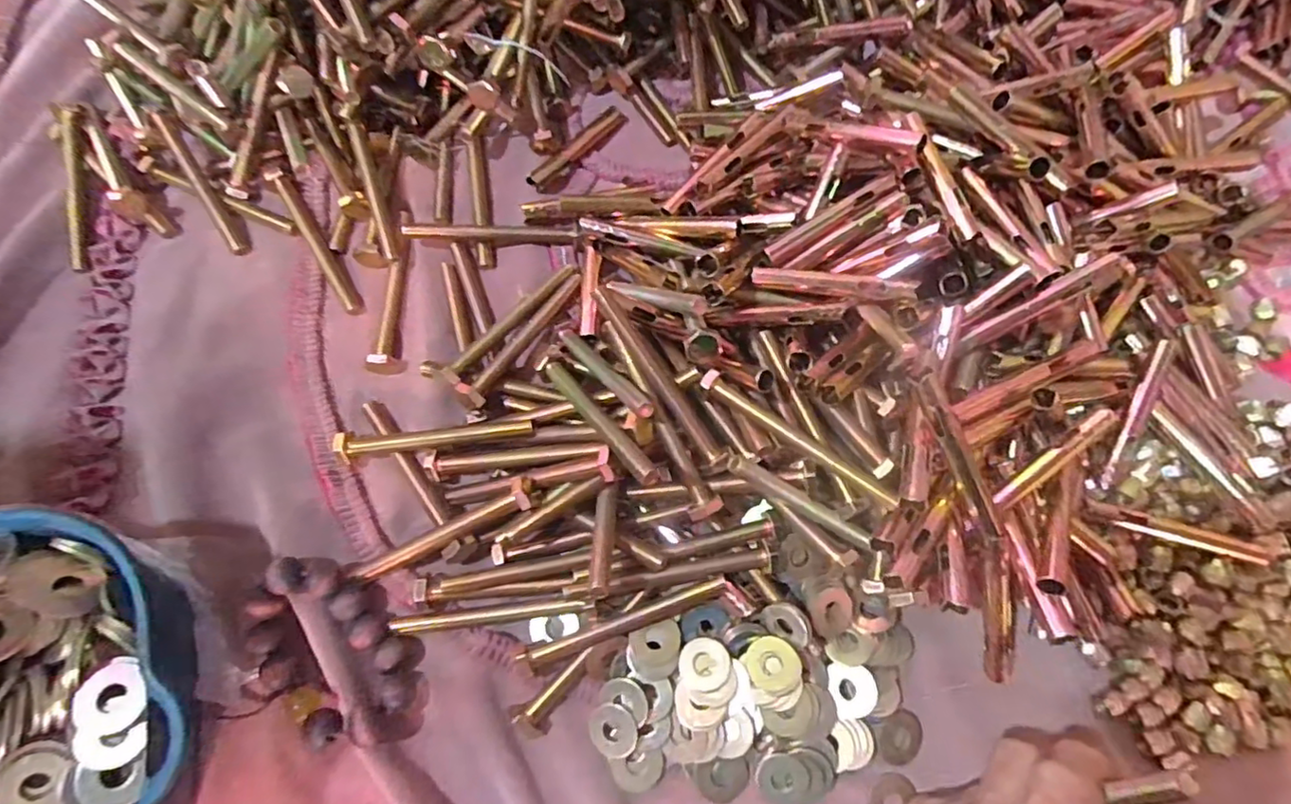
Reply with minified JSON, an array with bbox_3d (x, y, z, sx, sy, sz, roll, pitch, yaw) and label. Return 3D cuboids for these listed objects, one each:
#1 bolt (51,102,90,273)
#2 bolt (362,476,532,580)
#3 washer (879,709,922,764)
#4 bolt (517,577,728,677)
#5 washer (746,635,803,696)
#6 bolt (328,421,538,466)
[{"bbox_3d":[-0.345,-0.133,0.380,0.012,0.016,0.109,-10,74,-5],"label":"bolt"},{"bbox_3d":[-0.096,0.064,0.311,0.095,0.017,0.013,-27,76,7],"label":"bolt"},{"bbox_3d":[0.125,0.164,0.308,0.023,0.004,0.023,1,72,-3],"label":"washer"},{"bbox_3d":[-0.010,0.107,0.304,0.103,0.015,0.010,-18,74,-9],"label":"bolt"},{"bbox_3d":[0.062,0.127,0.305,0.025,0.004,0.025,13,72,1],"label":"washer"},{"bbox_3d":[-0.110,0.018,0.331,0.102,0.017,0.014,-7,73,-5],"label":"bolt"}]

